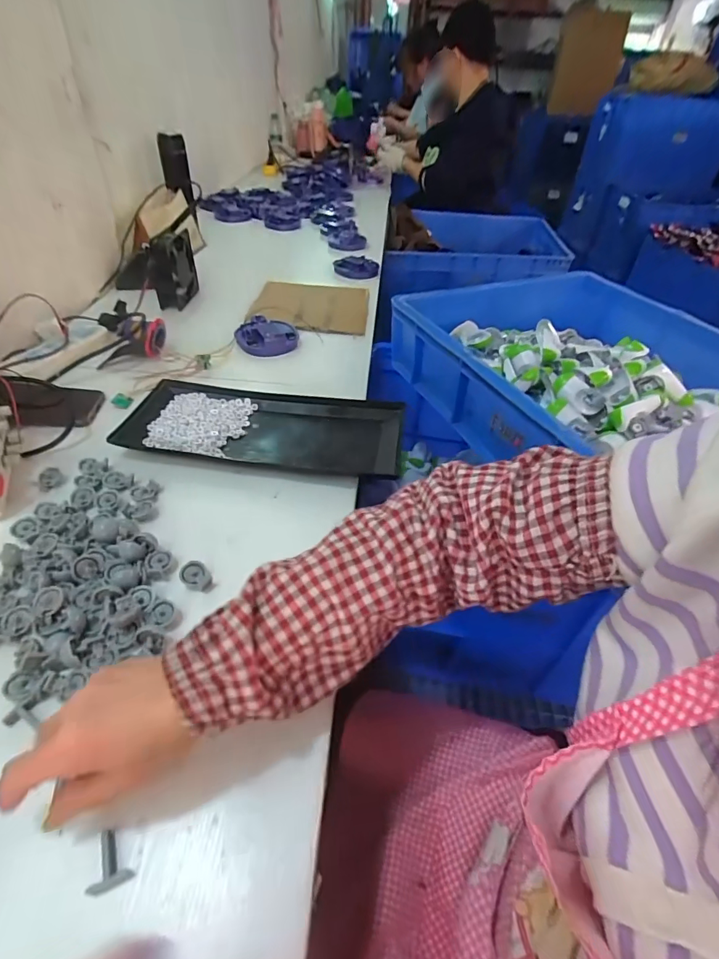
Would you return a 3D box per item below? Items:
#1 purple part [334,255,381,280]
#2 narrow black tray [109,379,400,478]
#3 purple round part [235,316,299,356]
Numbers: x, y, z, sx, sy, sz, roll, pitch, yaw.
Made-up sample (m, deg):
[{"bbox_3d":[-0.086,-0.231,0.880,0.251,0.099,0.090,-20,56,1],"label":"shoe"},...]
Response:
[{"bbox_3d":[-0.007,-0.505,1.086,0.108,0.039,0.054,-5,44,-10],"label":"purple part"},{"bbox_3d":[-0.120,-0.067,0.596,0.348,0.024,0.148,5,43,0],"label":"narrow black tray"},{"bbox_3d":[-0.161,-0.251,0.785,0.104,0.030,0.079,-3,44,-9],"label":"purple round part"}]

